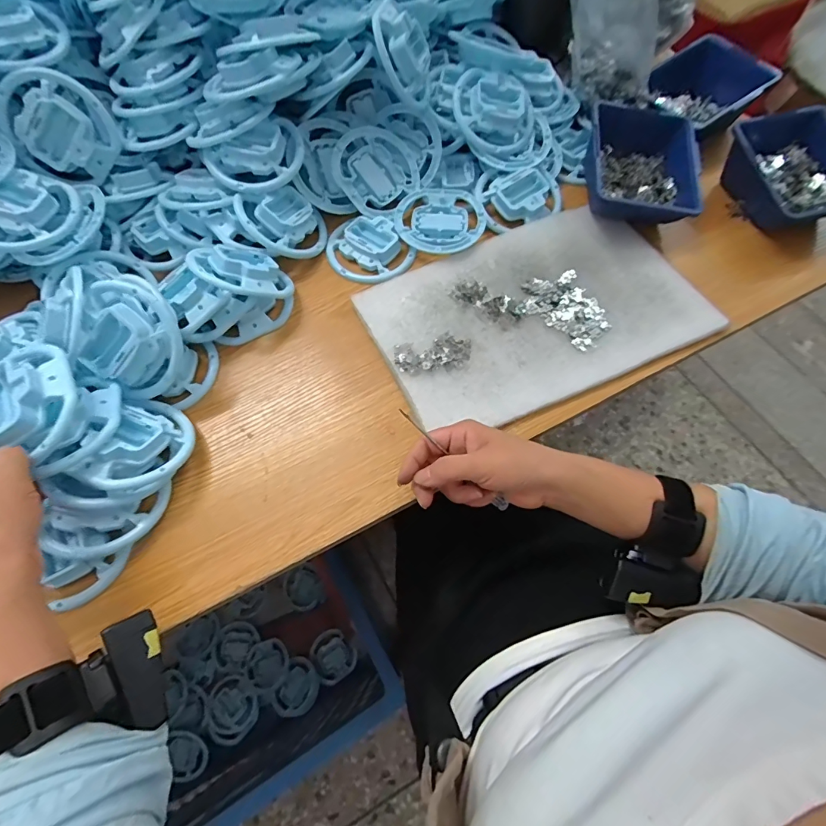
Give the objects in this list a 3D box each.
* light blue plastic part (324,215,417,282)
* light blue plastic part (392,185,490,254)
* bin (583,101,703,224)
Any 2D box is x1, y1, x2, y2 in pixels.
[{"bbox_3d":[-0.051,-0.188,0.493,0.083,0.020,0.099,-37,71,-15],"label":"light blue plastic part"},{"bbox_3d":[0.032,-0.227,0.502,0.100,0.012,0.099,0,66,0],"label":"light blue plastic part"},{"bbox_3d":[0.262,-0.286,0.499,0.118,0.059,0.152,1,67,3],"label":"bin"}]

